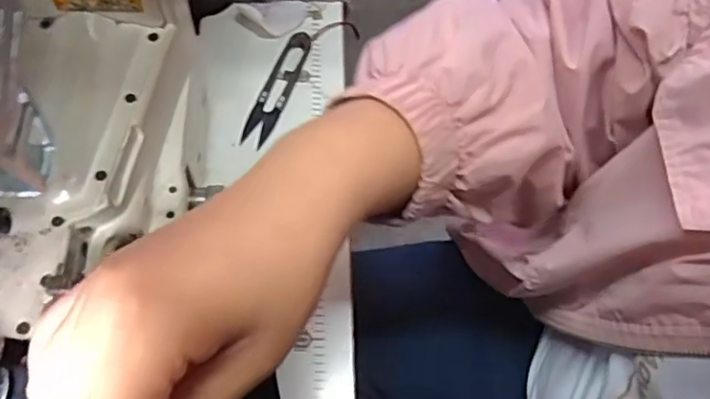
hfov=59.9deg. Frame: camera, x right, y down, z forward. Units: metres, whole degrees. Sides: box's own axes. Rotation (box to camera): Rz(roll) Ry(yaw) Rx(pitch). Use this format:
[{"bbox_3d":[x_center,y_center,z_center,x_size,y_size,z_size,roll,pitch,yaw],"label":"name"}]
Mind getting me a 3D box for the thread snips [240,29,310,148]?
[{"bbox_3d":[-0.058,-0.086,0.463,0.021,0.010,0.104,19,65,6],"label":"thread snips"}]

